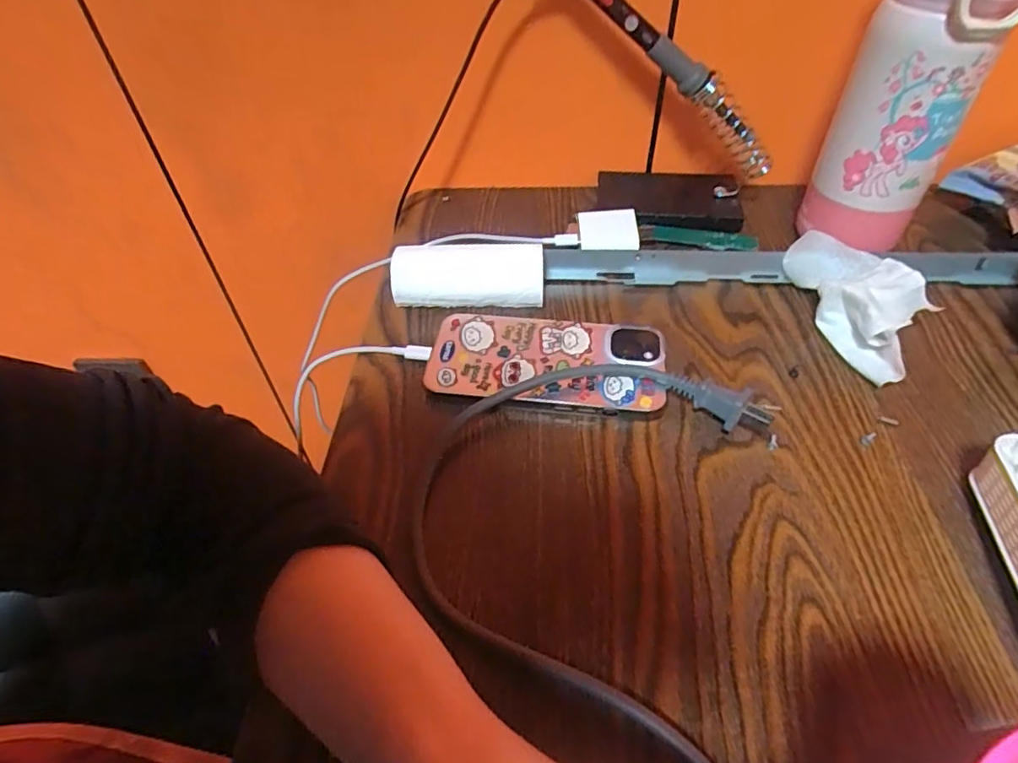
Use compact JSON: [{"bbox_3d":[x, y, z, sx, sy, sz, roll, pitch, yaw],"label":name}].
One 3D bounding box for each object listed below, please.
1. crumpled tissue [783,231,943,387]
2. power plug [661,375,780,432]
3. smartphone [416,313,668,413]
[{"bbox_3d":[0.230,-0.052,0.371,0.055,0.038,0.112,-12,49,-10],"label":"crumpled tissue"},{"bbox_3d":[0.120,0.012,0.324,0.064,0.025,0.026,11,49,11],"label":"power plug"},{"bbox_3d":[0.023,-0.011,0.362,0.142,0.016,0.070,4,48,5],"label":"smartphone"}]

